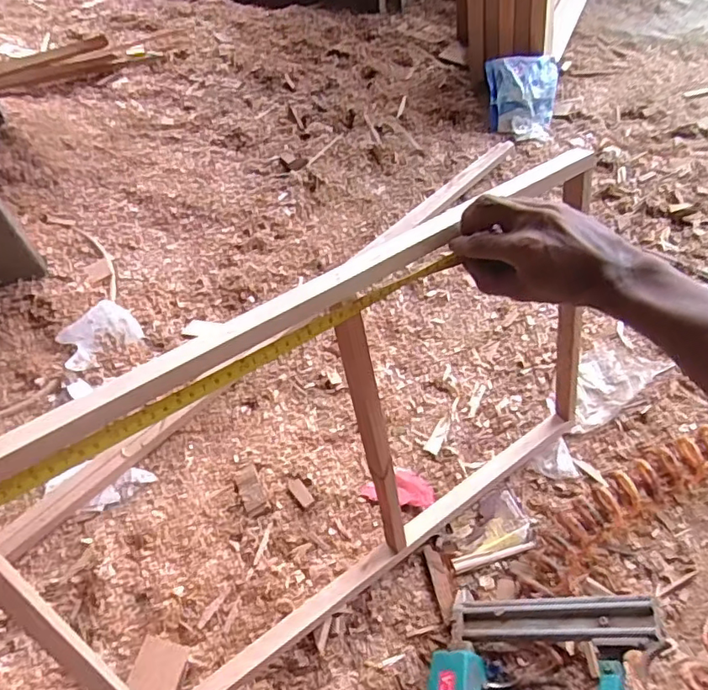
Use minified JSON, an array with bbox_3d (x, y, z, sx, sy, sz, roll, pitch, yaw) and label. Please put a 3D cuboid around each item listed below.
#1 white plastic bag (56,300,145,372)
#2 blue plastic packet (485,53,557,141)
[{"bbox_3d":[-0.393,-0.014,0.853,0.085,0.026,0.114,35,62,28],"label":"white plastic bag"},{"bbox_3d":[0.371,-0.539,1.221,0.161,0.047,0.184,2,95,-11],"label":"blue plastic packet"}]

